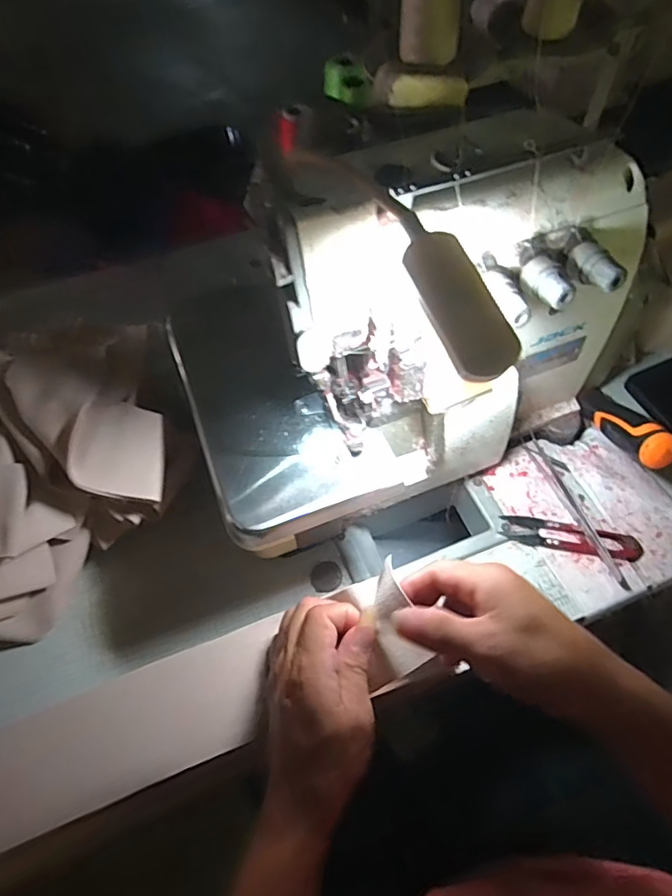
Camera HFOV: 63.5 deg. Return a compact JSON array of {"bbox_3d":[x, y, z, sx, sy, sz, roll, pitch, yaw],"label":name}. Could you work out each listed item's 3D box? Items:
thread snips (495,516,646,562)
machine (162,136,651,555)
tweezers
[{"bbox_3d":[0.186,0.071,0.431,0.107,0.010,0.023,10,60,6],"label":"thread snips"},{"bbox_3d":[0.047,-0.092,0.392,0.335,0.232,0.218,-25,63,-14],"label":"machine"},{"bbox_3d":[0.195,0.047,0.443,0.016,0.013,0.144,-20,61,-11],"label":"tweezers"}]

